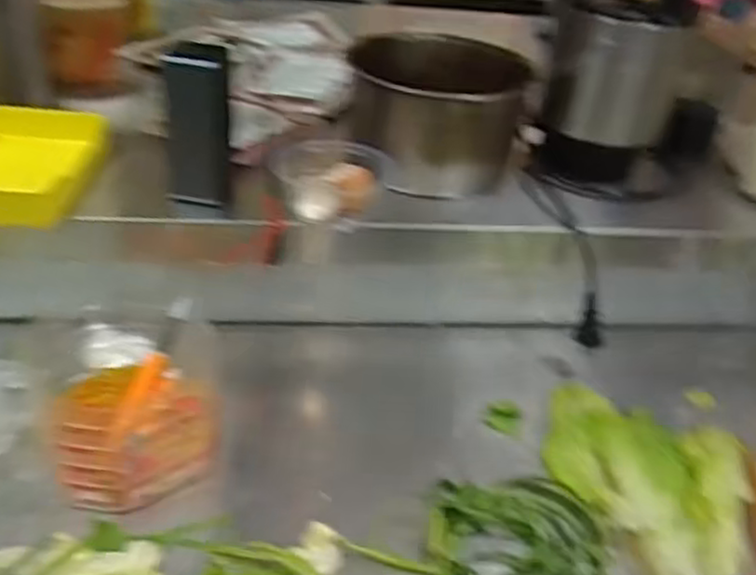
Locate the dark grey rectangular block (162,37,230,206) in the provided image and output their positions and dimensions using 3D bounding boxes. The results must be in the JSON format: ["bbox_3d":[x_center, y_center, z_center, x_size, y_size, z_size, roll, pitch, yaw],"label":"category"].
[{"bbox_3d":[-0.158,-0.146,0.641,0.046,0.129,0.051,5,35,-3],"label":"dark grey rectangular block"}]

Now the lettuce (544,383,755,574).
[{"bbox_3d":[0.222,0.148,0.599,0.130,0.043,0.202,-16,41,-29],"label":"lettuce"}]

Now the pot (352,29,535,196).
[{"bbox_3d":[0.062,-0.177,0.771,0.165,0.125,0.175,9,35,3],"label":"pot"}]

